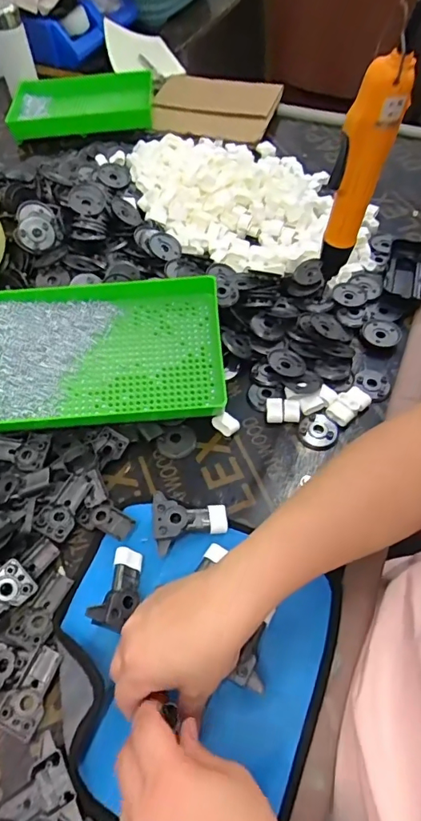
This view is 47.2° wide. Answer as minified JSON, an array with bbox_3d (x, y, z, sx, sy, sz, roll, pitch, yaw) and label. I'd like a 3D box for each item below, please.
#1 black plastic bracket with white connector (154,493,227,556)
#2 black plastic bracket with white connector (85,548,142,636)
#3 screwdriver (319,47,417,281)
[{"bbox_3d":[-0.017,0.100,0.431,0.063,0.027,0.051,-5,56,-3],"label":"black plastic bracket with white connector"},{"bbox_3d":[-0.072,0.143,0.392,0.031,0.014,0.069,8,37,6],"label":"black plastic bracket with white connector"},{"bbox_3d":[0.131,-0.199,0.436,0.044,0.204,0.034,18,58,13],"label":"screwdriver"}]

